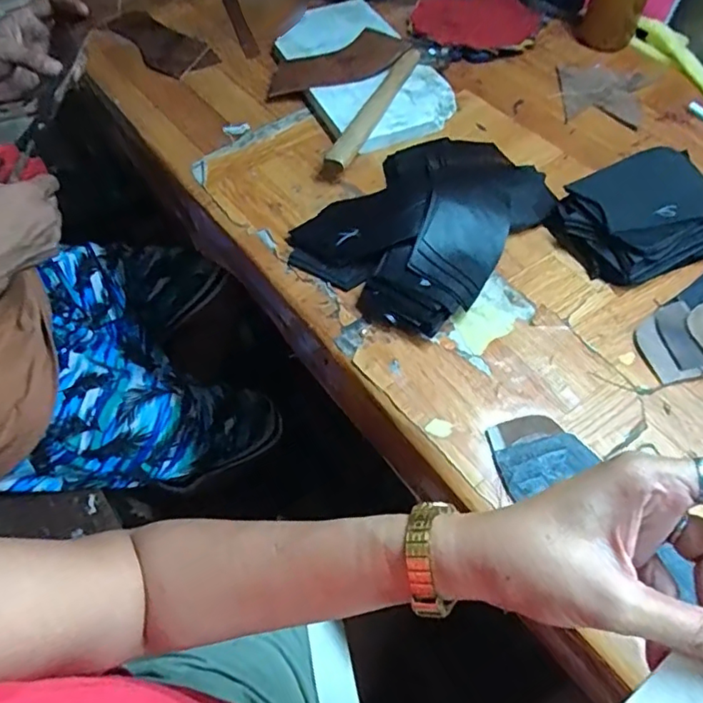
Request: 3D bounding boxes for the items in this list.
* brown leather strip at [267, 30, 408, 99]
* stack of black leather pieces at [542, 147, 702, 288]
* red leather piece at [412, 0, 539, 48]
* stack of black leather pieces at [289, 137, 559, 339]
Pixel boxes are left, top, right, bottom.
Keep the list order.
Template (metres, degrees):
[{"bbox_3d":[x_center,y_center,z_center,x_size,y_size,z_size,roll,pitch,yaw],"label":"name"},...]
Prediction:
[{"bbox_3d":[-0.018,-0.345,0.689,0.167,0.016,0.079,-18,53,3],"label":"brown leather strip"},{"bbox_3d":[0.264,-0.125,0.525,0.144,0.042,0.111,-22,57,-13],"label":"stack of black leather pieces"},{"bbox_3d":[0.168,-0.452,0.781,0.162,0.029,0.117,6,55,6],"label":"red leather piece"},{"bbox_3d":[0.077,-0.133,0.539,0.173,0.041,0.243,37,64,25],"label":"stack of black leather pieces"}]

